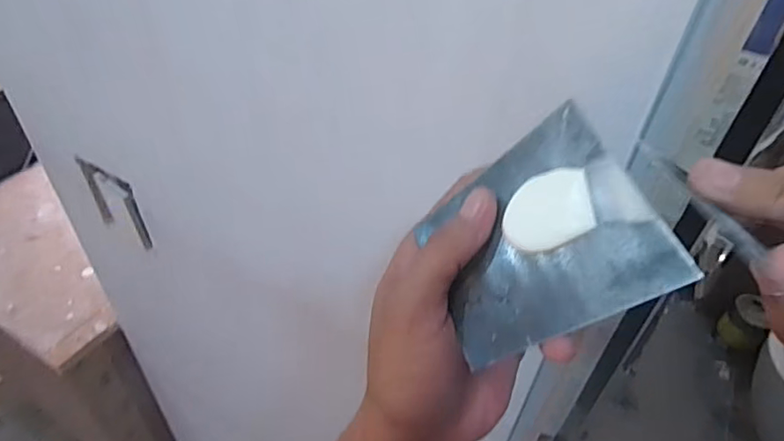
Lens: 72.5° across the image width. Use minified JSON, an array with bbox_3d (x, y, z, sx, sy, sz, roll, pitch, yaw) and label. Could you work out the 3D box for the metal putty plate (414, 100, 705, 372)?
[{"bbox_3d":[0.063,0.009,0.240,0.095,0.004,0.092,-35,55,21],"label":"metal putty plate"}]

